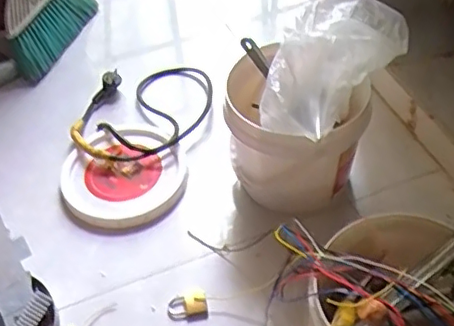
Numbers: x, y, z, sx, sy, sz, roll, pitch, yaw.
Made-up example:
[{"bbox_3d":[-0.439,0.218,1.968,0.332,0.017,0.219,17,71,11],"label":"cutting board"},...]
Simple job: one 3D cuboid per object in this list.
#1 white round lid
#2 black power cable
[{"bbox_3d":[-0.197,0.018,1.122,0.239,0.040,0.229,18,53,21],"label":"white round lid"},{"bbox_3d":[-0.169,-0.111,1.228,0.311,0.048,0.254,-22,50,-13],"label":"black power cable"}]

